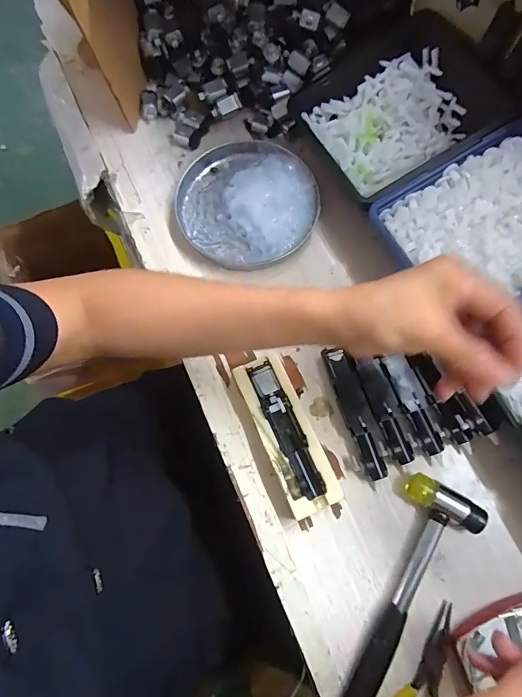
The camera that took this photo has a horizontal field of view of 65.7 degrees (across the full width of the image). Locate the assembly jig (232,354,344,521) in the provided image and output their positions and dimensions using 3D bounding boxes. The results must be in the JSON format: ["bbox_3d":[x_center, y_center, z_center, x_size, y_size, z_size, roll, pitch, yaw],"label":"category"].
[{"bbox_3d":[0.022,0.074,0.357,0.044,0.029,0.136,-24,76,-4],"label":"assembly jig"}]

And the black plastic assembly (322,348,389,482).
[{"bbox_3d":[0.085,0.058,0.363,0.023,0.020,0.115,-19,76,-3],"label":"black plastic assembly"}]

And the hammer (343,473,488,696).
[{"bbox_3d":[0.101,0.215,0.321,0.060,0.021,0.226,31,79,9],"label":"hammer"}]

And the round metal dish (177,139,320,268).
[{"bbox_3d":[-0.015,-0.154,0.423,0.142,0.024,0.144,0,76,2],"label":"round metal dish"}]

